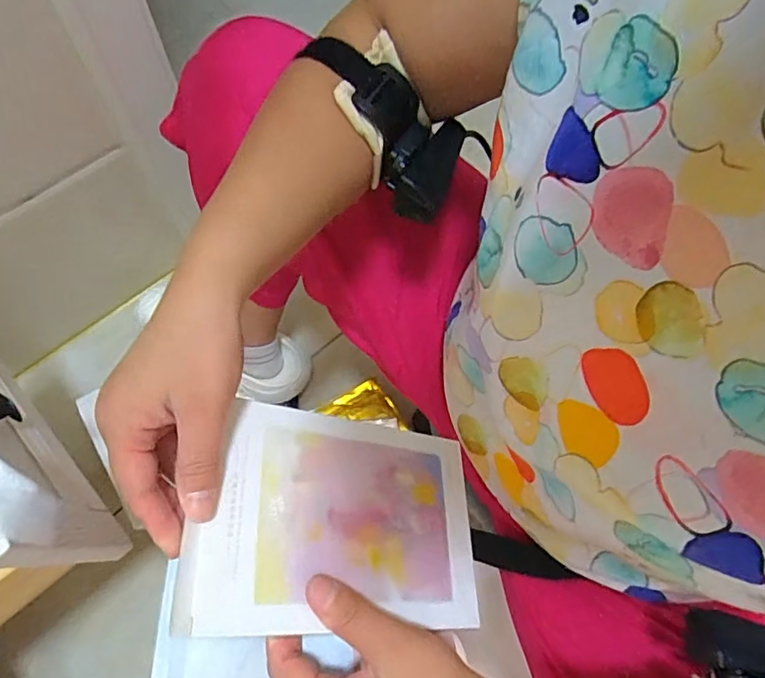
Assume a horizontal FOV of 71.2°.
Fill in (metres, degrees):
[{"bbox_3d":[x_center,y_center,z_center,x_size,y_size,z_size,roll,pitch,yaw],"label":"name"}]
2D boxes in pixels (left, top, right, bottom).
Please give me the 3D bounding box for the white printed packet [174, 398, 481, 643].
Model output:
[{"bbox_3d":[-0.019,0.100,0.302,0.175,0.005,0.113,16,56,-30],"label":"white printed packet"}]

